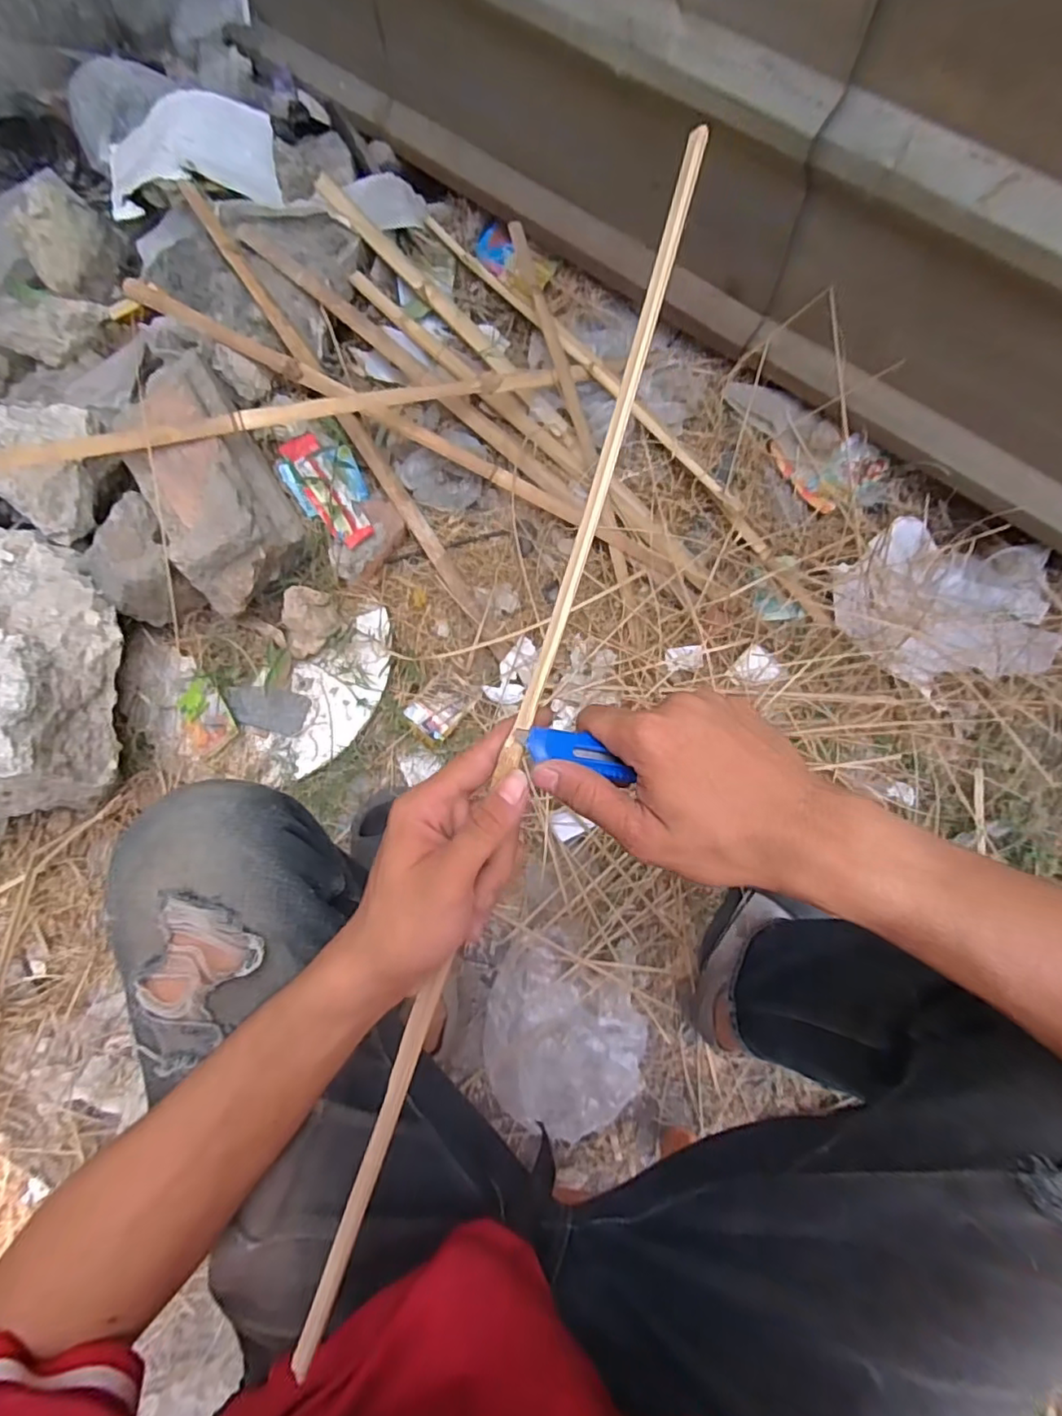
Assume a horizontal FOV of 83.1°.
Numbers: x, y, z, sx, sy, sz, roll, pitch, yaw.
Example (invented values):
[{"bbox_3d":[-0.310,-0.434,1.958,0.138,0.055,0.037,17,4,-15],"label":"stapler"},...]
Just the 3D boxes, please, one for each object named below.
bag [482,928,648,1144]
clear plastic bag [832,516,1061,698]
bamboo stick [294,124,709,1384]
[{"bbox_3d":[0.042,0.393,0.720,0.201,0.055,0.201,21,77,7],"label":"bag"},{"bbox_3d":[0.579,-0.156,0.827,0.297,0.050,0.249,-11,76,-1],"label":"clear plastic bag"},{"bbox_3d":[-0.011,0.021,0.313,0.016,0.012,0.654,18,90,6],"label":"bamboo stick"}]

